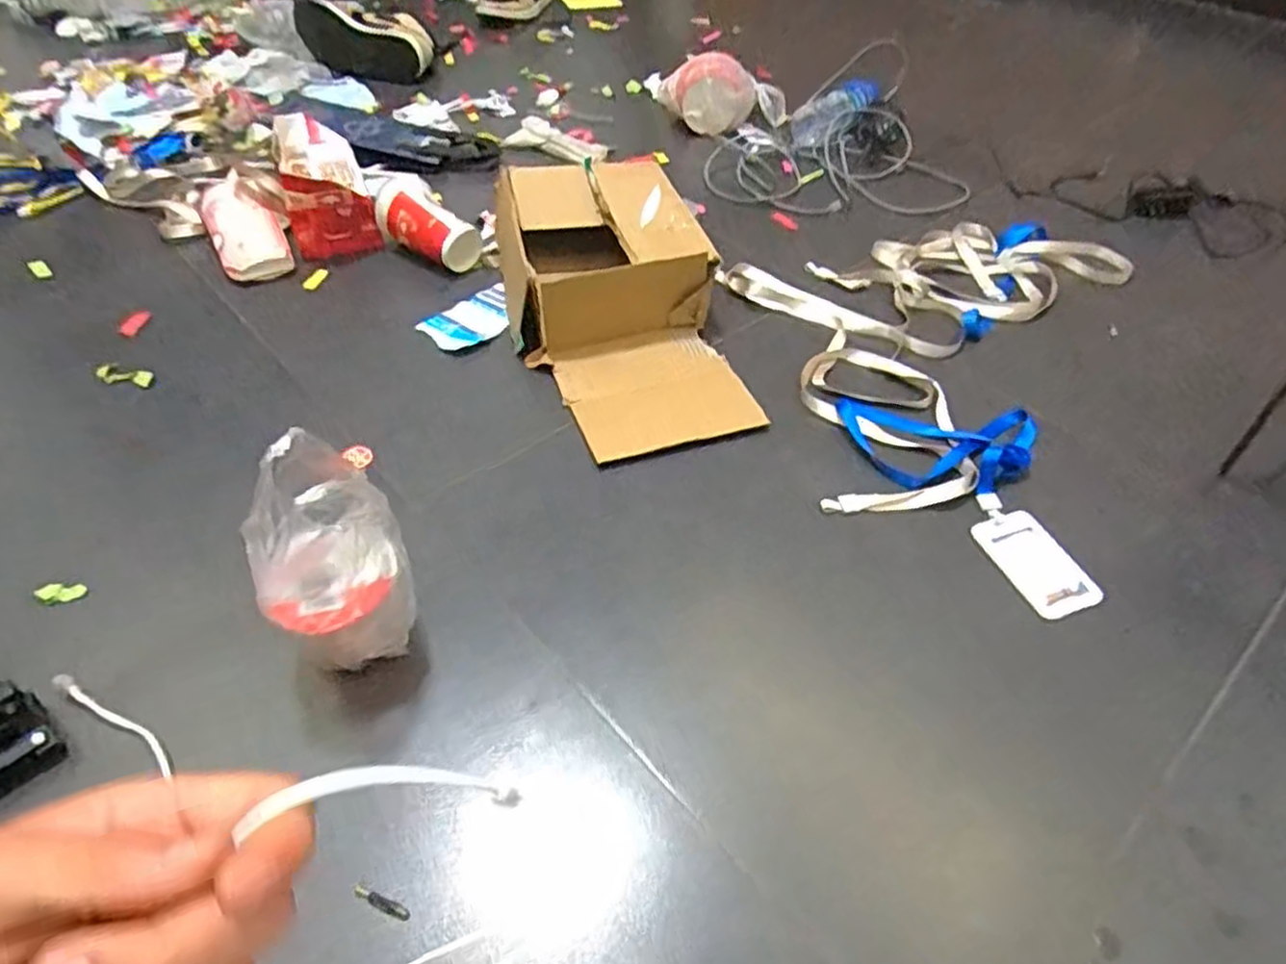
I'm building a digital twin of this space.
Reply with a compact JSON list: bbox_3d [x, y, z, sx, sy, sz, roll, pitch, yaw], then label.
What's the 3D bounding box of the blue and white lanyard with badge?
[{"bbox_3d":[0.294,-0.026,0.781,0.233,0.027,0.343,2,49,1],"label":"blue and white lanyard with badge"}]

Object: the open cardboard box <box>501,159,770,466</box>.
[{"bbox_3d":[-0.036,-0.218,0.875,0.223,0.092,0.434,-11,50,-11],"label":"open cardboard box"}]

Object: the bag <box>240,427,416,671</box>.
[{"bbox_3d":[-0.222,0.064,0.556,0.099,0.216,0.090,-21,50,-21],"label":"bag"}]

